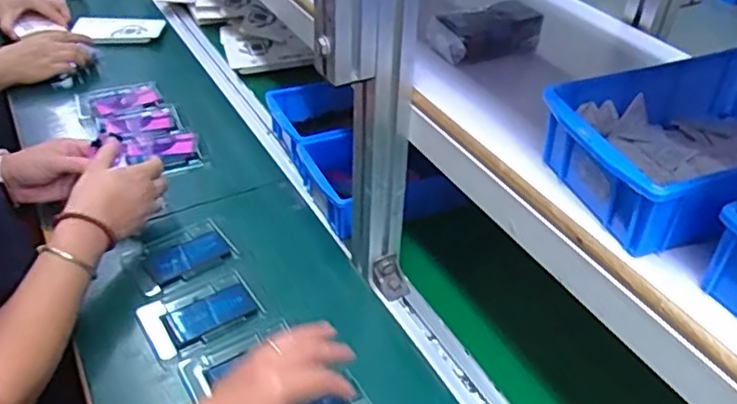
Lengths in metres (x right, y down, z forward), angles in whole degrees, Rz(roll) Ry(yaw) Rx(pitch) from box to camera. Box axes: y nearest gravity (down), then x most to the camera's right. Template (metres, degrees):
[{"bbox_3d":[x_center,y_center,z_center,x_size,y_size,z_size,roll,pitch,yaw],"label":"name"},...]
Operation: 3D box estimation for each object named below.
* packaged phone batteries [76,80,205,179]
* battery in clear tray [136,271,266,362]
[{"bbox_3d":[-0.331,-0.109,0.926,0.118,0.017,0.237,-19,44,-27],"label":"packaged phone batteries"},{"bbox_3d":[-0.173,0.116,0.666,0.112,0.011,0.078,-20,45,-29],"label":"battery in clear tray"}]

